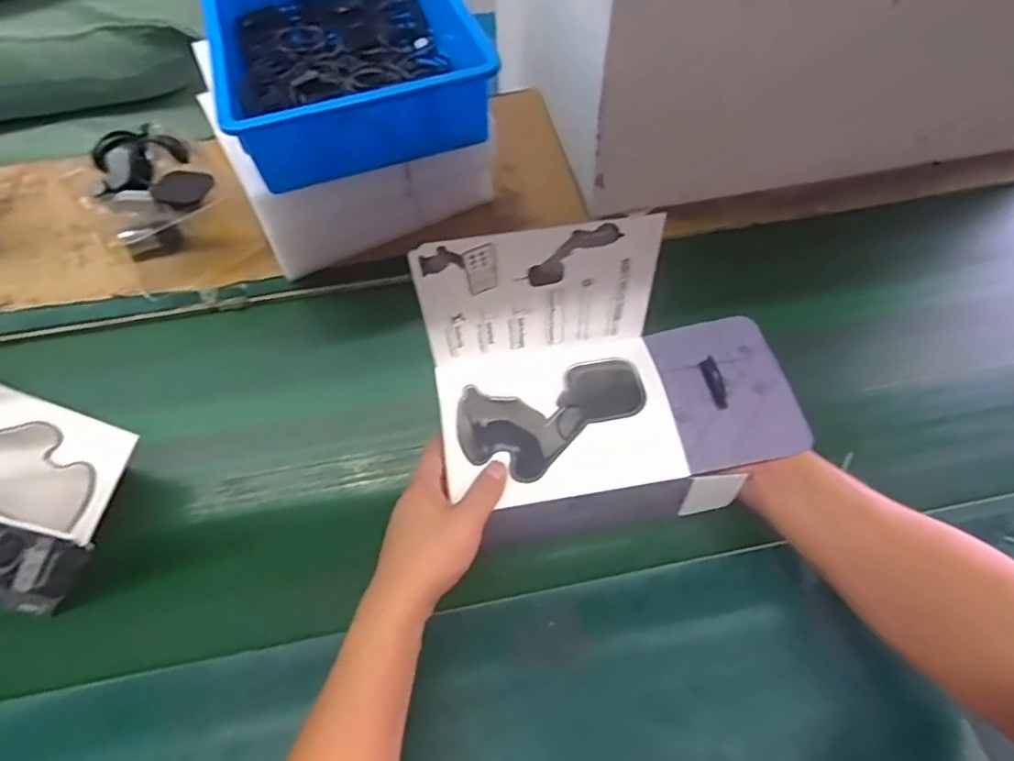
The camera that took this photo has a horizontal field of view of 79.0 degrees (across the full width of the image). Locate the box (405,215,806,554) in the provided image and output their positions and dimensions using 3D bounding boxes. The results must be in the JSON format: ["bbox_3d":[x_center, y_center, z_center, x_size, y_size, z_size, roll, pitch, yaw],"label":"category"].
[{"bbox_3d":[0.089,-0.004,0.502,0.291,0.186,0.155,-9,55,-4],"label":"box"}]

